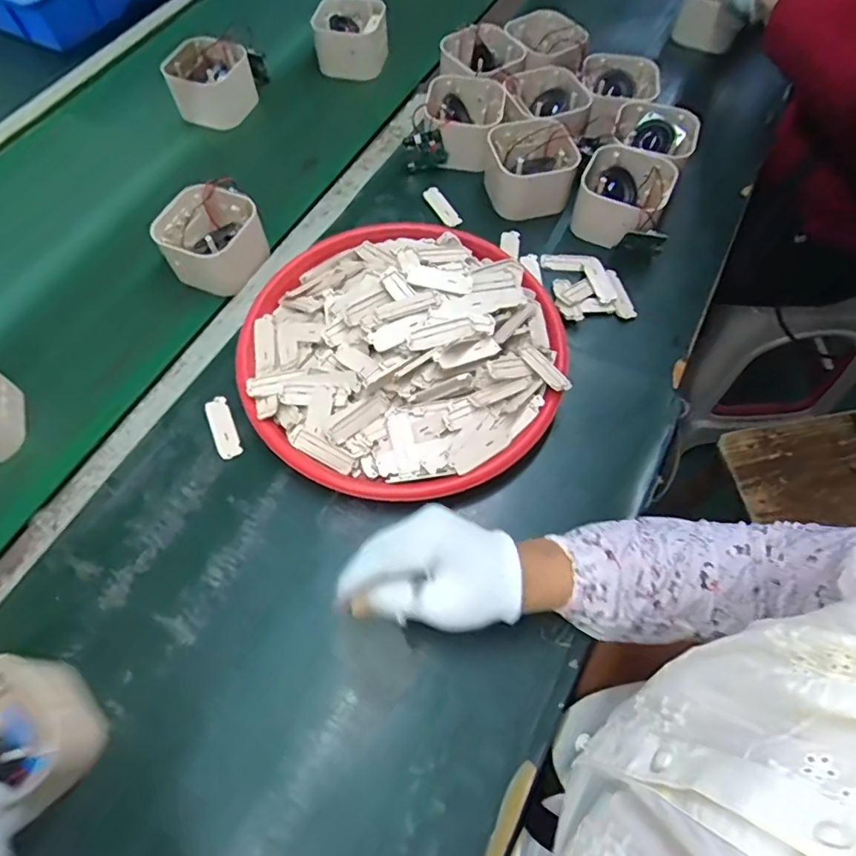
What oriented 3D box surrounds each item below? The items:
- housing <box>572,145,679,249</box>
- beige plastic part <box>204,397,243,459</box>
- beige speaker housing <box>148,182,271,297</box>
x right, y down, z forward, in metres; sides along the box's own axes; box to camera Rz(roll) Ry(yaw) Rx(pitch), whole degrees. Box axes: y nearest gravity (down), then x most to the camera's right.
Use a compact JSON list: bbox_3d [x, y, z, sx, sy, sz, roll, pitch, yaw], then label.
[{"bbox_3d":[0.208,-0.250,0.593,0.091,0.063,0.092,30,68,13],"label":"housing"},{"bbox_3d":[-0.184,0.000,0.491,0.021,0.004,0.061,-21,64,-10],"label":"beige plastic part"},{"bbox_3d":[-0.226,-0.198,0.569,0.092,0.054,0.095,21,65,11],"label":"beige speaker housing"}]

